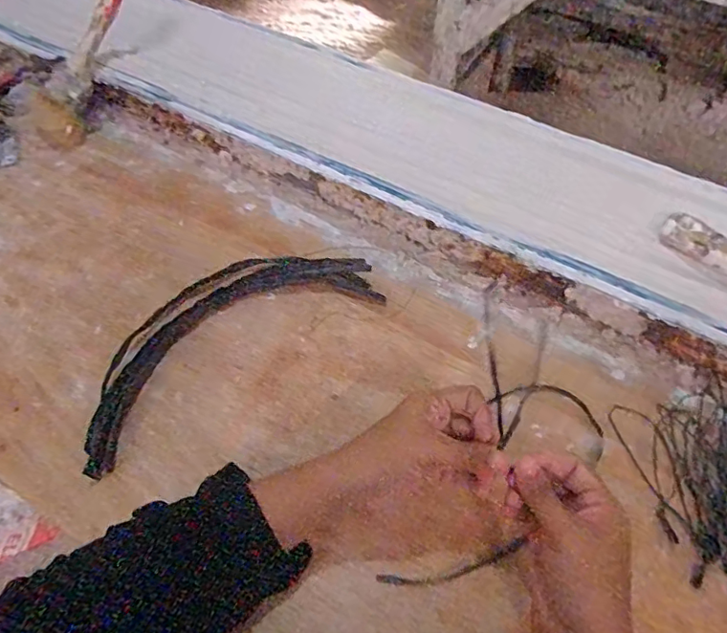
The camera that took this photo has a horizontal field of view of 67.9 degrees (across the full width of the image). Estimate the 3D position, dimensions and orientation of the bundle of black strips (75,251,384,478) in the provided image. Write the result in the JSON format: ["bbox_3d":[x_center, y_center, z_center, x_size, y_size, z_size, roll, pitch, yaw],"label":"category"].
[{"bbox_3d":[-0.127,0.011,0.499,0.293,0.012,0.121,-32,61,-20],"label":"bundle of black strips"}]

